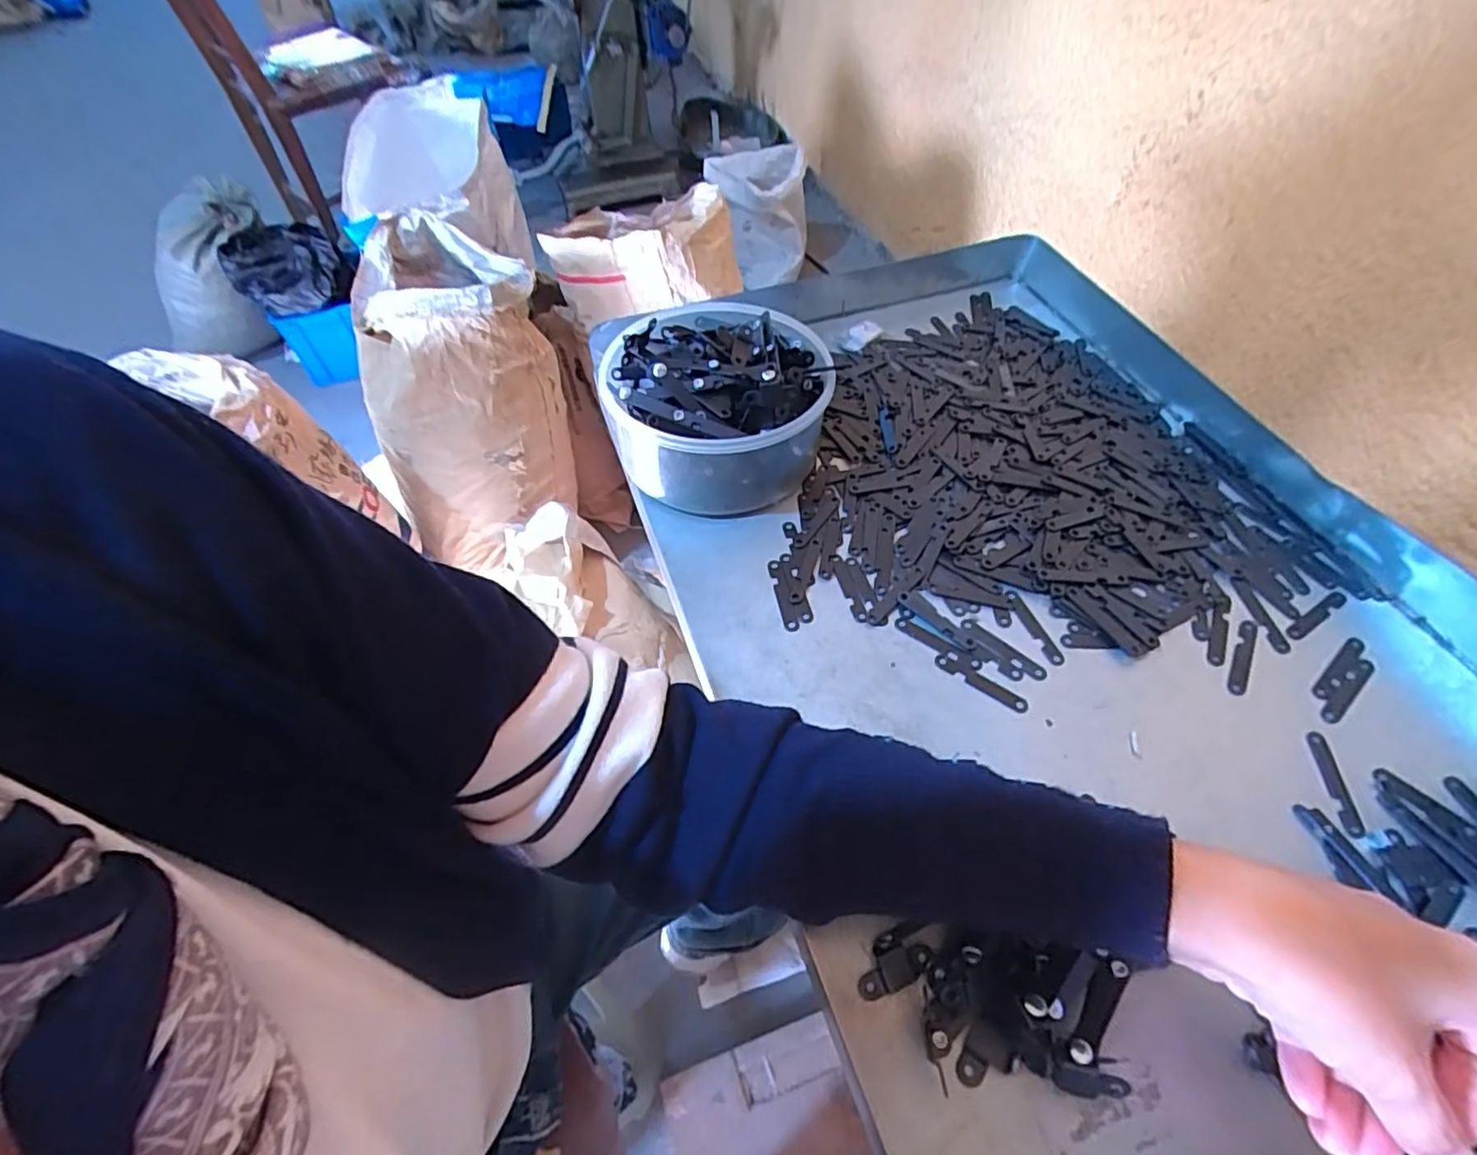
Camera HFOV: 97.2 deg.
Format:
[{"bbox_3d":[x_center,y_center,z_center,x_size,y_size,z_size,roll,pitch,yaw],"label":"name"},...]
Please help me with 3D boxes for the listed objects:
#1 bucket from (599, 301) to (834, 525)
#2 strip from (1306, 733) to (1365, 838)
[{"bbox_3d":[-0.012,-0.117,0.435,0.136,0.081,0.140,0,54,1],"label":"bucket"},{"bbox_3d":[0.296,0.102,0.322,0.010,0.004,0.052,5,54,4],"label":"strip"}]

